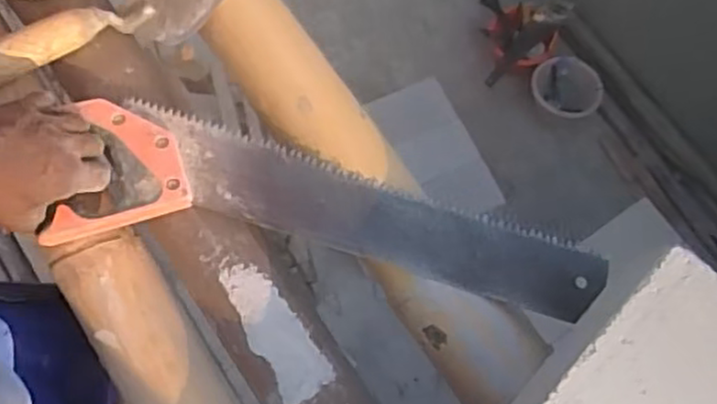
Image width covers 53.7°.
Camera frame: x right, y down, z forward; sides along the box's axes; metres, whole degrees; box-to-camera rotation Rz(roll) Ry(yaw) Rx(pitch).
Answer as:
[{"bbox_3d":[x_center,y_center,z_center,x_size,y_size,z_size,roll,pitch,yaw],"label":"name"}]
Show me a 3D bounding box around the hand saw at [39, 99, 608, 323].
[{"bbox_3d":[-0.017,0.022,0.589,0.433,0.019,0.119,15,72,-2],"label":"hand saw"}]

